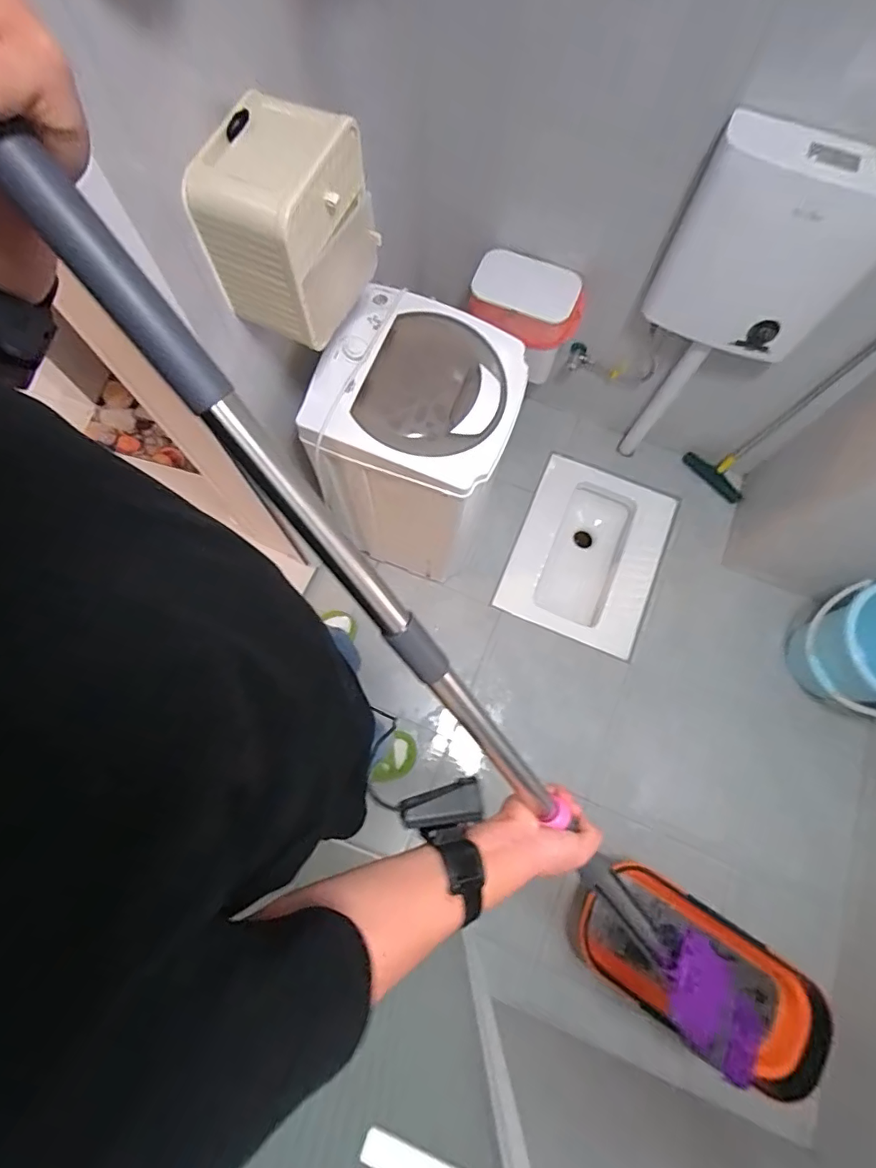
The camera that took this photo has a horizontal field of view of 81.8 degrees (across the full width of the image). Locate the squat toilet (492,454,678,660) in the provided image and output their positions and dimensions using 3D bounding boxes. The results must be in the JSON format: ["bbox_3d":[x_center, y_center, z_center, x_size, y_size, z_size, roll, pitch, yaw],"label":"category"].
[{"bbox_3d":[0.452,-0.078,1.592,0.414,0.167,0.547,22,75,7],"label":"squat toilet"}]

